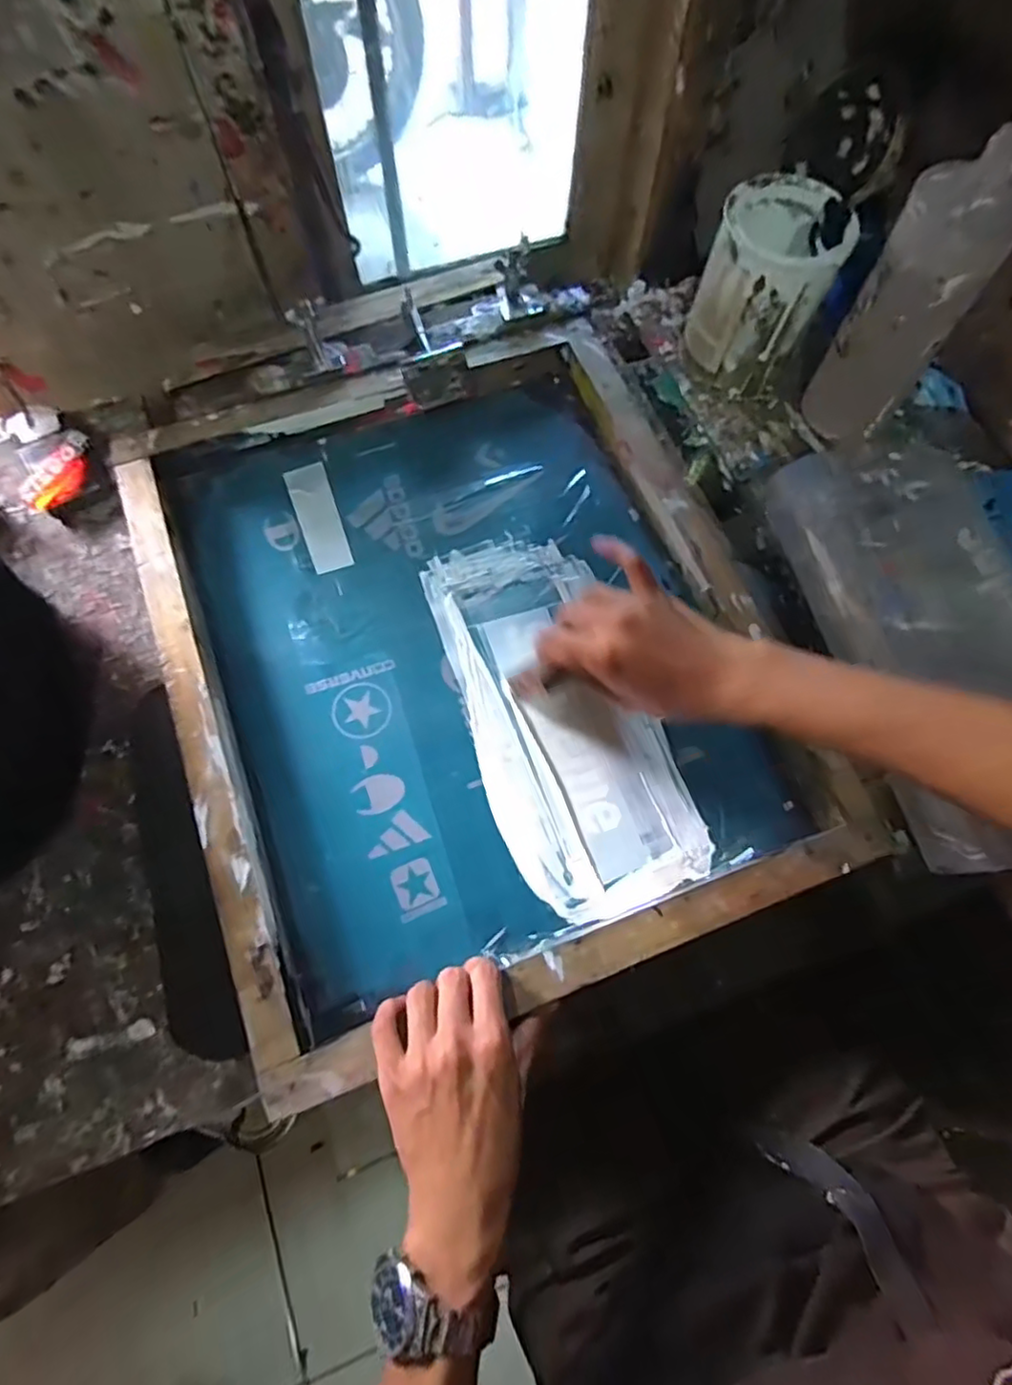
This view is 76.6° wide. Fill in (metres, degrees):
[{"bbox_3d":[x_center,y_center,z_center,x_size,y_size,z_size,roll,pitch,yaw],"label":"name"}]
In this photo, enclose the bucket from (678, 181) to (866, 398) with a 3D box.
[{"bbox_3d":[0.232,-0.363,0.583,0.106,0.135,0.109,23,72,8],"label":"bucket"}]

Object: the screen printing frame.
[{"bbox_3d":[-0.033,-0.043,0.514,0.433,0.050,0.526,-20,71,-7],"label":"screen printing frame"}]

